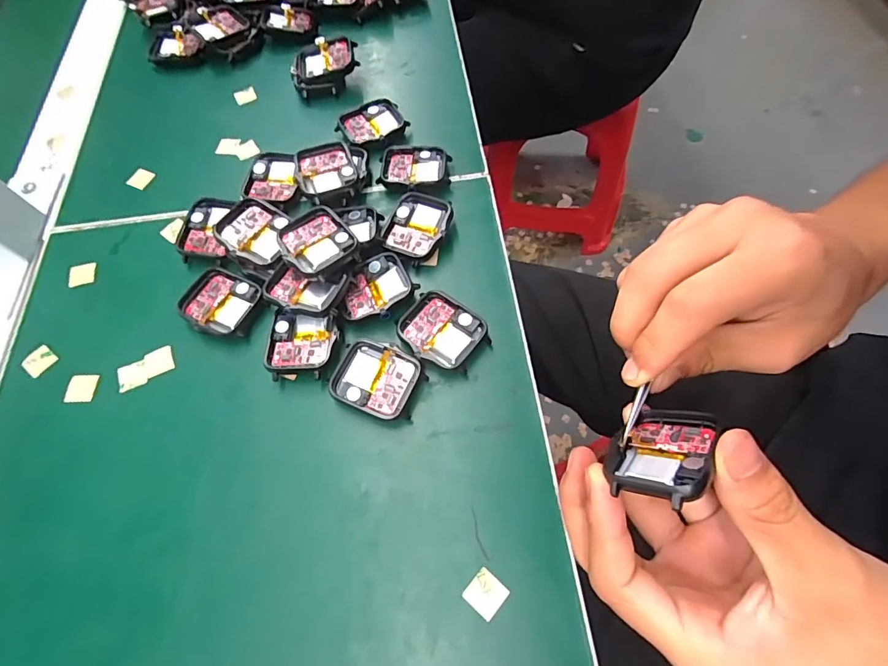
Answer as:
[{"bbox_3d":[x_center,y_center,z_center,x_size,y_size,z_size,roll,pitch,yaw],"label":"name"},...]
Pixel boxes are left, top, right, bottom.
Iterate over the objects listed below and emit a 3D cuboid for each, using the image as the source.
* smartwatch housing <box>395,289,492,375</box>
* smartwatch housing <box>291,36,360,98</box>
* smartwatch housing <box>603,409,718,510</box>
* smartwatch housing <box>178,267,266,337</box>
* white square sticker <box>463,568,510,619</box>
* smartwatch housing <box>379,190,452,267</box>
[{"bbox_3d":[-0.001,0.000,0.245,0.046,0.012,0.038,33,70,17],"label":"smartwatch housing"},{"bbox_3d":[-0.091,-0.204,0.338,0.050,0.020,0.038,-13,64,-3],"label":"smartwatch housing"},{"bbox_3d":[0.085,0.048,0.174,0.047,0.039,0.008,-40,109,-41],"label":"smartwatch housing"},{"bbox_3d":[-0.129,-0.017,0.259,0.045,0.010,0.038,19,67,12],"label":"smartwatch housing"},{"bbox_3d":[0.019,0.115,0.195,0.016,0.004,0.015,37,71,18],"label":"white square sticker"},{"bbox_3d":[-0.017,-0.066,0.270,0.040,0.007,0.044,23,68,14],"label":"smartwatch housing"}]

